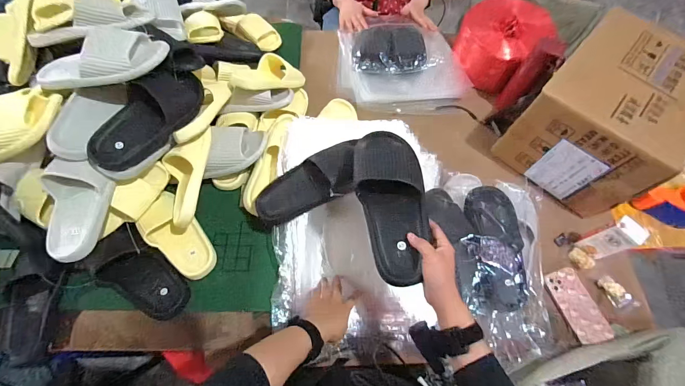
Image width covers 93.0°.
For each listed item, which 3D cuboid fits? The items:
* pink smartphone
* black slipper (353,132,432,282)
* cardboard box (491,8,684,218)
[{"bbox_3d":[0.524,0.248,0.723,0.077,0.016,0.154,-17,66,-11],"label":"pink smartphone"},{"bbox_3d":[0.083,0.008,0.544,0.110,0.057,0.275,-4,68,-5],"label":"black slipper"},{"bbox_3d":[0.627,-0.190,0.789,0.283,0.240,0.361,40,68,15],"label":"cardboard box"}]

